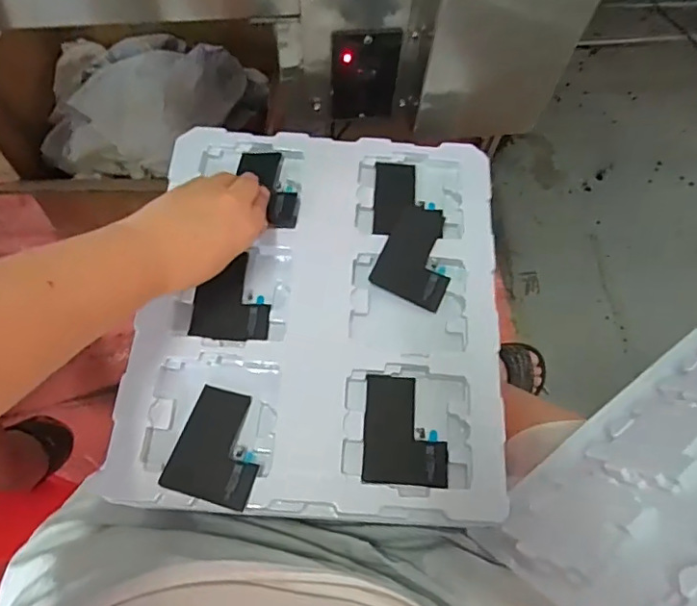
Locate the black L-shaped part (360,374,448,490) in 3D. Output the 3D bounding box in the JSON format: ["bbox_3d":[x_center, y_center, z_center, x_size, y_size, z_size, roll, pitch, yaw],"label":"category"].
[{"bbox_3d":[0.042,0.093,0.395,0.059,0.005,0.077,4,68,-1],"label":"black L-shaped part"}]

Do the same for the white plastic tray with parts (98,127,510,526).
[{"bbox_3d":[-0.019,-0.002,0.425,0.276,0.019,0.311,4,68,-1],"label":"white plastic tray with parts"}]

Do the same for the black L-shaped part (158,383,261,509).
[{"bbox_3d":[-0.089,0.100,0.381,0.060,0.005,0.076,15,55,5],"label":"black L-shaped part"}]

